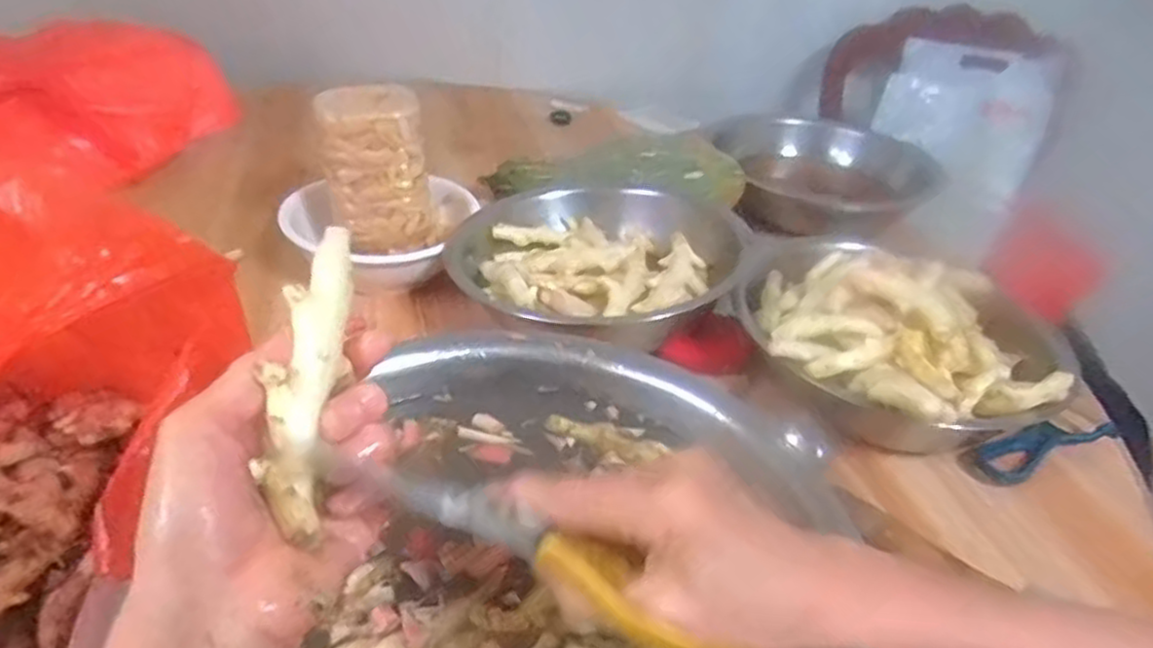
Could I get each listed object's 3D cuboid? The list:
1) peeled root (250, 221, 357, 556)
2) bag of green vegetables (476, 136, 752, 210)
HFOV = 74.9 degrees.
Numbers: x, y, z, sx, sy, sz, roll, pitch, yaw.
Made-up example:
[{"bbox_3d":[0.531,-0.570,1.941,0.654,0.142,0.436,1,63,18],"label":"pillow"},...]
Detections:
[{"bbox_3d":[-0.111,0.015,0.314,0.022,0.021,0.133,3,64,-5],"label":"peeled root"},{"bbox_3d":[0.026,-0.163,0.844,0.305,0.072,0.081,1,32,21],"label":"bag of green vegetables"}]

